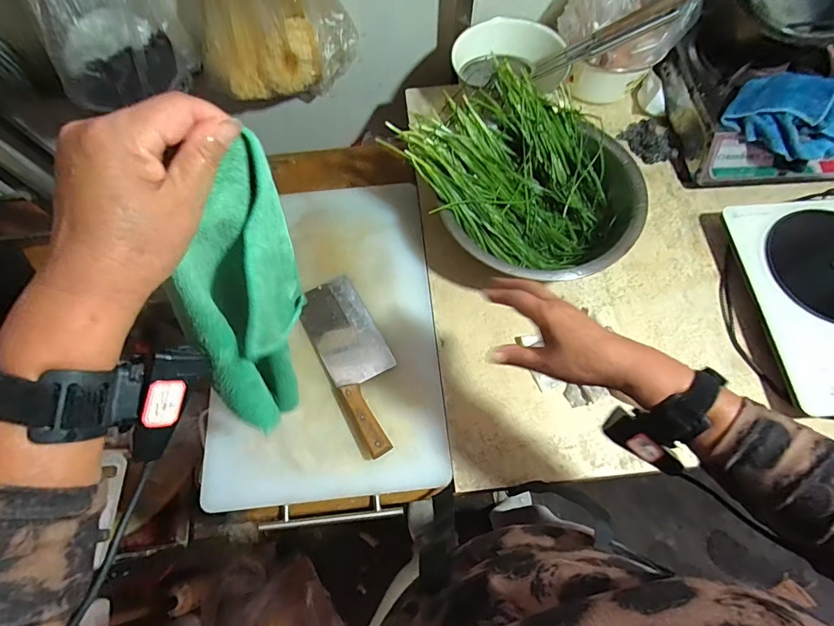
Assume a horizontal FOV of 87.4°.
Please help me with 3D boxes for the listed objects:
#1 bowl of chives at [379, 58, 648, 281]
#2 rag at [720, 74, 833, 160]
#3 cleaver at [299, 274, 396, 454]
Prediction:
[{"bbox_3d":[0.180,-0.202,0.718,0.352,0.145,0.309,39,75,13],"label":"bowl of chives"},{"bbox_3d":[0.624,-0.329,0.699,0.185,0.083,0.158,42,76,14],"label":"rag"},{"bbox_3d":[-0.093,0.065,0.677,0.100,0.028,0.290,-29,73,-10],"label":"cleaver"}]

